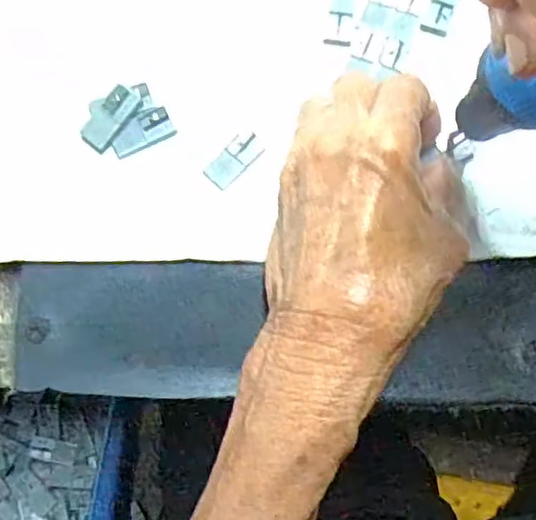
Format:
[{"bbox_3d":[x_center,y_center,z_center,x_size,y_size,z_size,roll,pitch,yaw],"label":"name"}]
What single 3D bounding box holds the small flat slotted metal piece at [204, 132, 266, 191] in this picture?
[{"bbox_3d":[-0.014,-0.042,0.268,0.013,0.004,0.026,42,81,8],"label":"small flat slotted metal piece"}]

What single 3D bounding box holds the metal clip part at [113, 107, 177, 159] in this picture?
[{"bbox_3d":[-0.053,-0.055,0.271,0.027,0.006,0.012,-25,79,-5],"label":"metal clip part"}]

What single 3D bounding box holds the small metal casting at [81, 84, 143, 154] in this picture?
[{"bbox_3d":[-0.066,-0.059,0.268,0.014,0.005,0.028,38,81,8],"label":"small metal casting"}]

